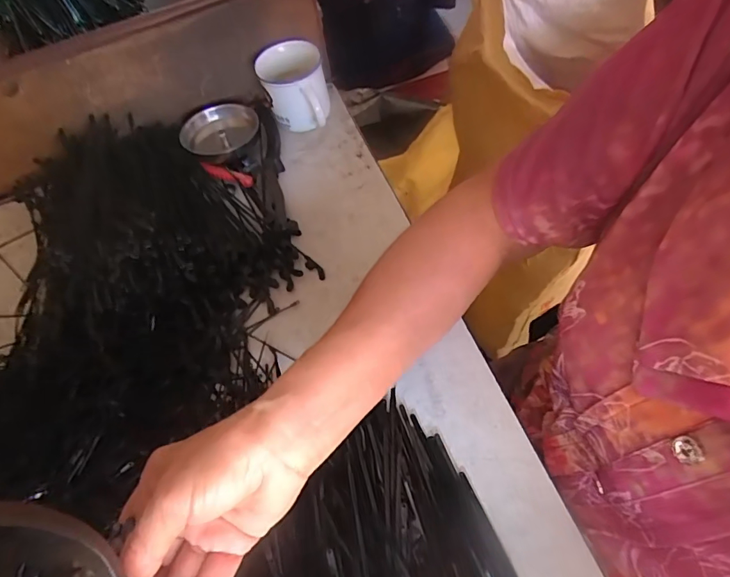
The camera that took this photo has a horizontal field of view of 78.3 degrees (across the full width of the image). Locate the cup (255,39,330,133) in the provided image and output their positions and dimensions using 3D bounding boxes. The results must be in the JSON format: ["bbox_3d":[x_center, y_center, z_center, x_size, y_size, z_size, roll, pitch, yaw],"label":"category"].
[{"bbox_3d":[-0.073,-0.207,0.475,0.065,0.065,0.086,-15,58,-1],"label":"cup"}]

